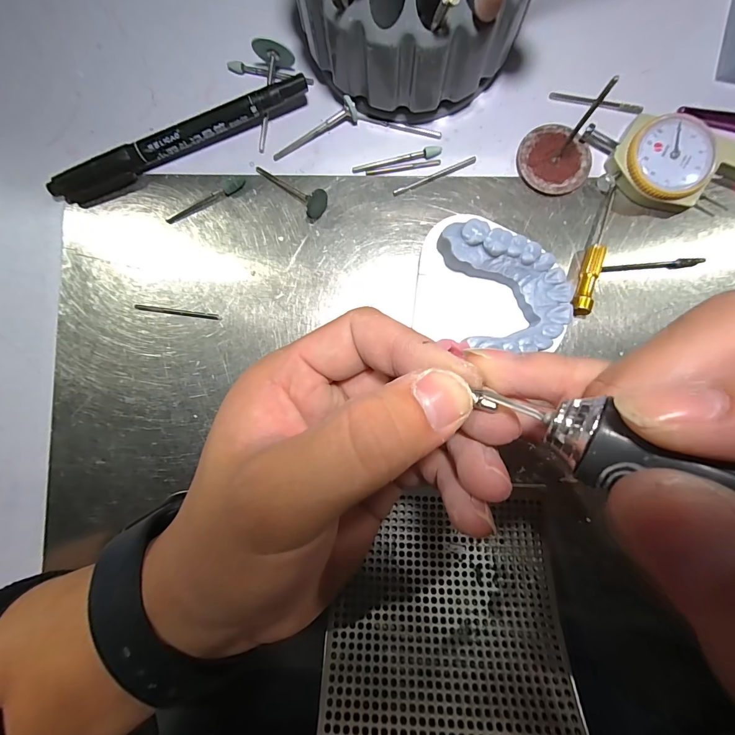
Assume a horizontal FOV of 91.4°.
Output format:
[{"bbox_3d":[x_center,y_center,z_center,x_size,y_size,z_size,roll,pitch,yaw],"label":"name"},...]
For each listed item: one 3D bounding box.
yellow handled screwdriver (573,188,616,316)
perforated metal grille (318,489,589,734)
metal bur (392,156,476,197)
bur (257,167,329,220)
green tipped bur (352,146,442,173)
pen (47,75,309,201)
[{"bbox_3d":[0.107,-0.054,0.167,0.007,0.009,0.063,17,89,3],"label":"yellow handled screwdriver"},{"bbox_3d":[0.033,0.106,0.148,0.095,0.009,0.102,2,55,3],"label":"perforated metal grille"},{"bbox_3d":[0.033,-0.095,0.178,0.043,0.004,0.004,-23,87,2],"label":"metal bur"},{"bbox_3d":[-0.039,-0.089,0.178,0.042,0.011,0.013,36,91,15],"label":"bur"},{"bbox_3d":[0.015,-0.103,0.179,0.044,0.004,0.004,-12,88,3],"label":"green tipped bur"},{"bbox_3d":[-0.093,-0.110,0.178,0.135,0.016,0.011,-20,87,2],"label":"pen"}]

